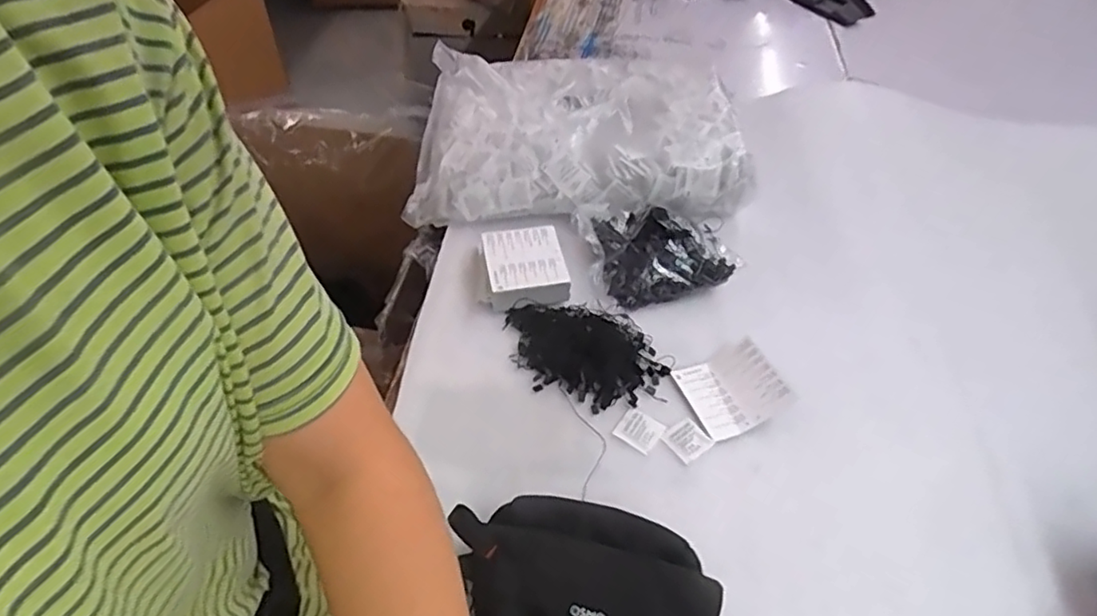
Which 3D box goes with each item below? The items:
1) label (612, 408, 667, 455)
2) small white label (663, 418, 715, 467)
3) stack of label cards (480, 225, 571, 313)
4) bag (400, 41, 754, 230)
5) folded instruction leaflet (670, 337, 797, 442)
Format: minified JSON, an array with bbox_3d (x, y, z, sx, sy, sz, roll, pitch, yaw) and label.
[{"bbox_3d":[0.092,0.121,0.630,0.041,0.004,0.042,28,52,22],"label":"label"},{"bbox_3d":[0.138,0.131,0.625,0.038,0.004,0.038,-30,53,-21],"label":"small white label"},{"bbox_3d":[-0.033,-0.047,0.750,0.099,0.036,0.106,-6,47,-8],"label":"stack of label cards"},{"bbox_3d":[0.038,-0.262,0.922,0.444,0.088,0.348,2,47,0],"label":"bag"},{"bbox_3d":[0.190,0.080,0.654,0.090,0.033,0.088,-18,50,-18],"label":"folded instruction leaflet"}]

